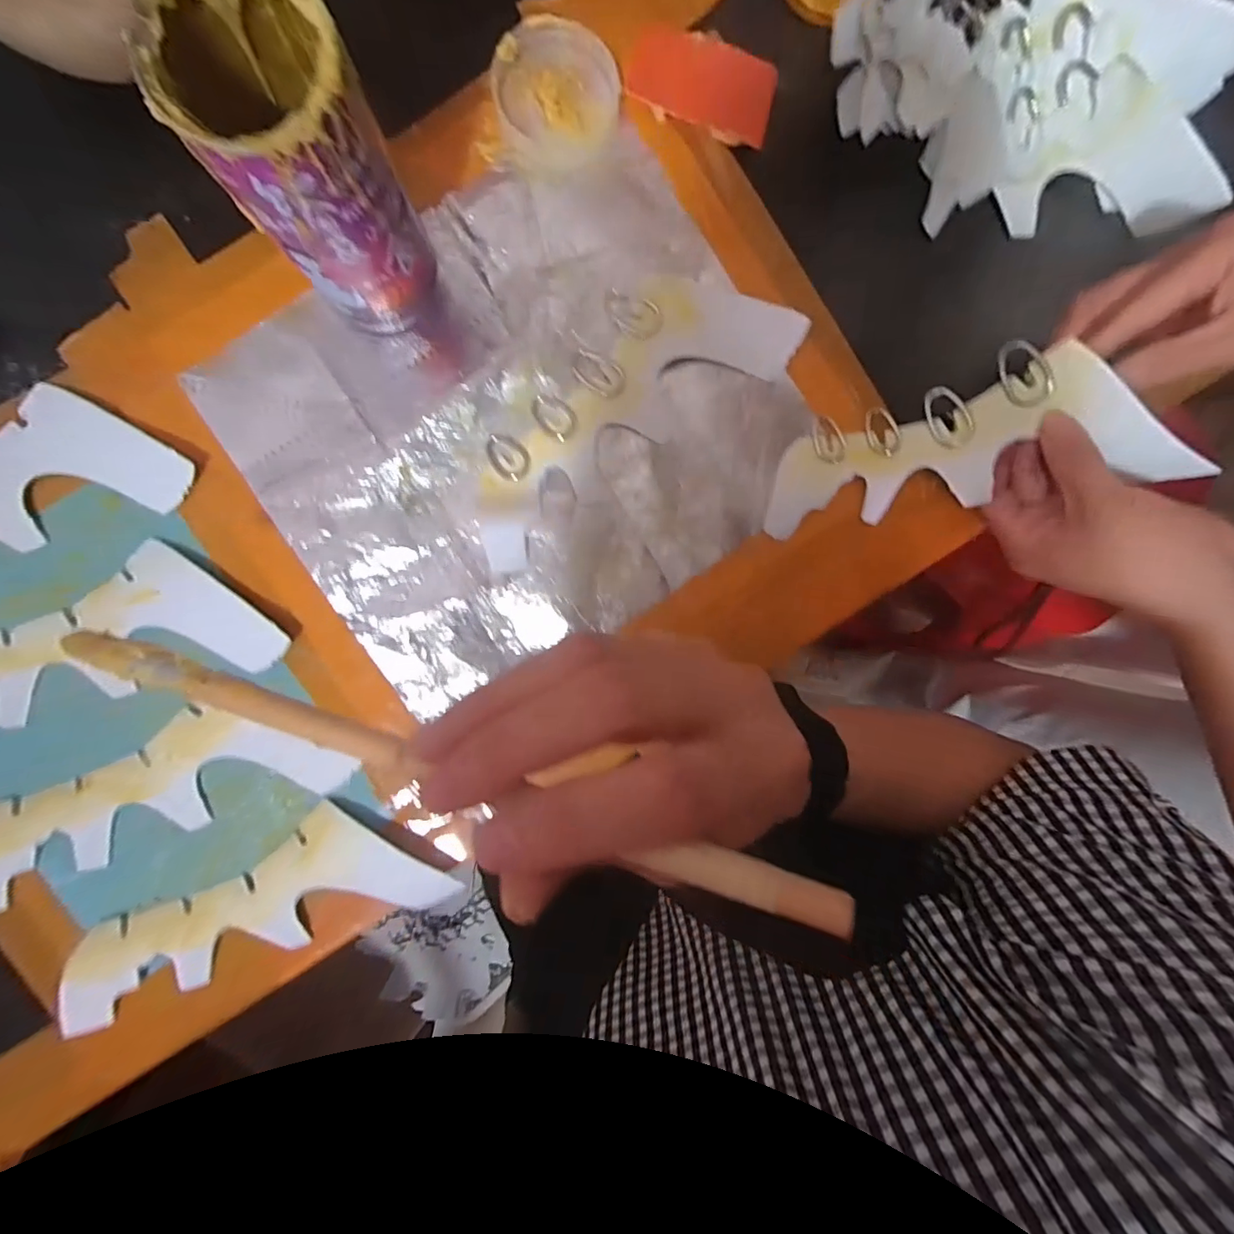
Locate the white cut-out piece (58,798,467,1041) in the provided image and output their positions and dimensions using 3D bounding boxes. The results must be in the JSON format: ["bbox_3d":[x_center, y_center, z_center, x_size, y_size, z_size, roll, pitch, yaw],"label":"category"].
[{"bbox_3d":[-0.198,0.158,0.290,0.205,0.013,0.068,-19,96,-3],"label":"white cut-out piece"}]

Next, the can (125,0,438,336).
[{"bbox_3d":[-0.127,-0.185,0.227,0.065,0.117,0.069,0,94,-5],"label":"can"}]

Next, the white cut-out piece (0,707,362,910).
[{"bbox_3d":[-0.251,0.094,0.287,0.193,0.012,0.063,-19,102,-10],"label":"white cut-out piece"}]

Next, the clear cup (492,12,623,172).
[{"bbox_3d":[-0.032,-0.277,0.283,0.064,0.011,0.067,0,94,-5],"label":"clear cup"}]

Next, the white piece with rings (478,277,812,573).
[{"bbox_3d":[-0.002,-0.120,0.293,0.210,0.009,0.082,-37,96,-1],"label":"white piece with rings"}]

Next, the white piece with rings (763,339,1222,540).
[{"bbox_3d":[0.184,-0.094,0.294,0.198,0.032,0.075,-10,95,14],"label":"white piece with rings"}]

